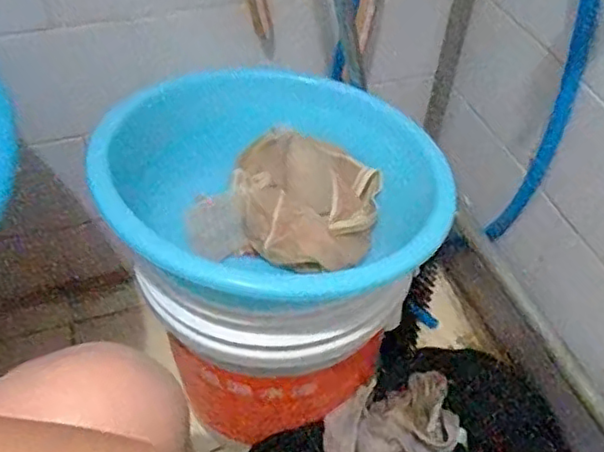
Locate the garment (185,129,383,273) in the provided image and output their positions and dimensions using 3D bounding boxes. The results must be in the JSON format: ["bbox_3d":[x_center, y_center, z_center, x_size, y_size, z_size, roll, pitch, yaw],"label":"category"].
[{"bbox_3d":[-0.004,-0.033,0.672,0.163,0.057,0.212,16,49,13],"label":"garment"}]

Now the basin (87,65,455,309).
[{"bbox_3d":[-0.022,-0.041,0.643,0.314,0.106,0.279,-6,48,-7],"label":"basin"}]

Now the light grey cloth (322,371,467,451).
[{"bbox_3d":[0.115,0.240,0.771,0.197,0.068,0.121,-21,51,-20],"label":"light grey cloth"}]

